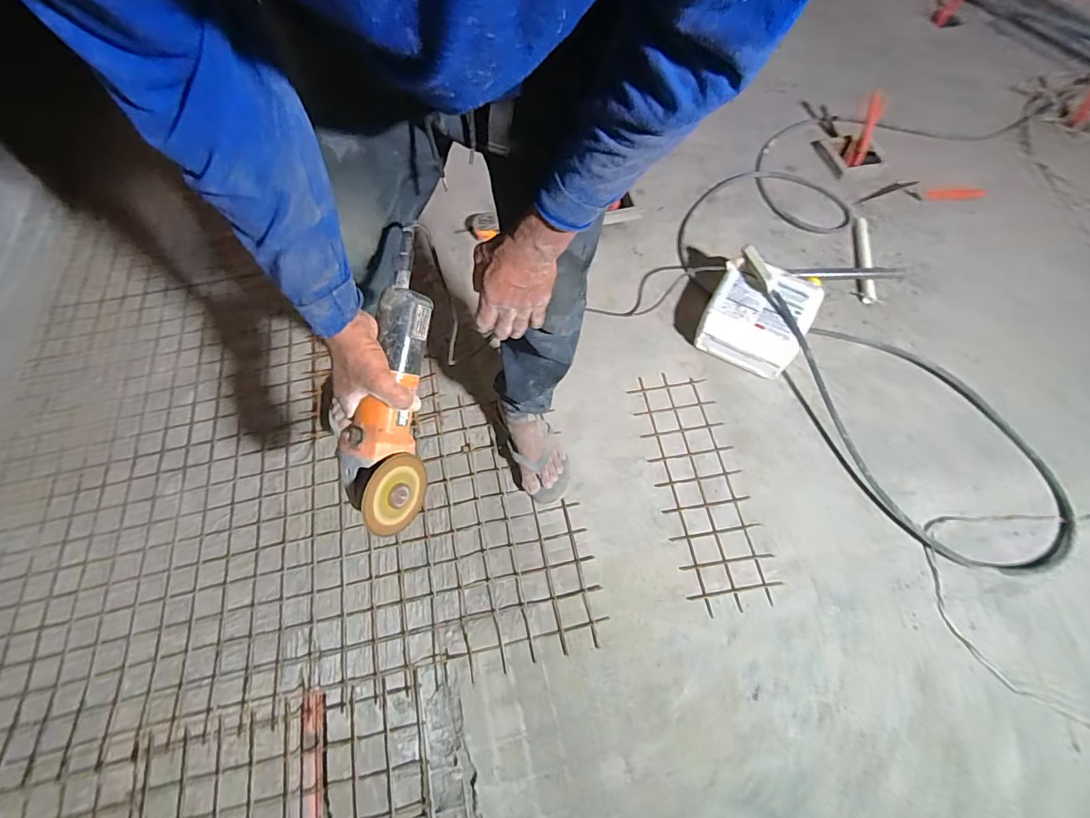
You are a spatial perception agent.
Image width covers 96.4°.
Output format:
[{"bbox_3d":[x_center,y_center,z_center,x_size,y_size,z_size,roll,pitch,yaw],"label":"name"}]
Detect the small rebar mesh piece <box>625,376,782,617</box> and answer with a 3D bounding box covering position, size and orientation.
[{"bbox_3d":[0.315,0.147,1.001,0.183,0.014,0.475,-9,62,-3],"label":"small rebar mesh piece"}]

